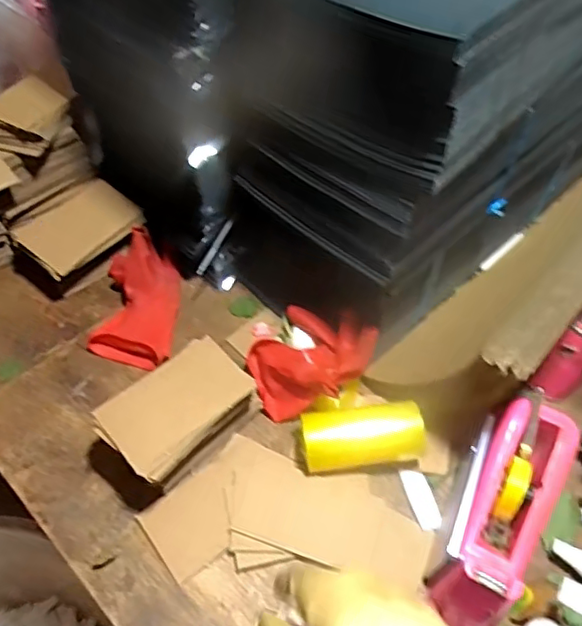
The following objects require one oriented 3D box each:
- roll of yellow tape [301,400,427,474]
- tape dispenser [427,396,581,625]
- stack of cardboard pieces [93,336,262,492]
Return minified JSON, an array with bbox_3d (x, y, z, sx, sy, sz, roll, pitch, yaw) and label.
[{"bbox_3d":[0.072,0.127,0.605,0.123,0.048,0.052,-5,53,-6],"label":"roll of yellow tape"},{"bbox_3d":[0.203,0.188,0.538,0.086,0.107,0.207,24,56,15],"label":"tape dispenser"},{"bbox_3d":[-0.111,0.106,0.601,0.088,0.084,0.146,35,59,22],"label":"stack of cardboard pieces"}]

